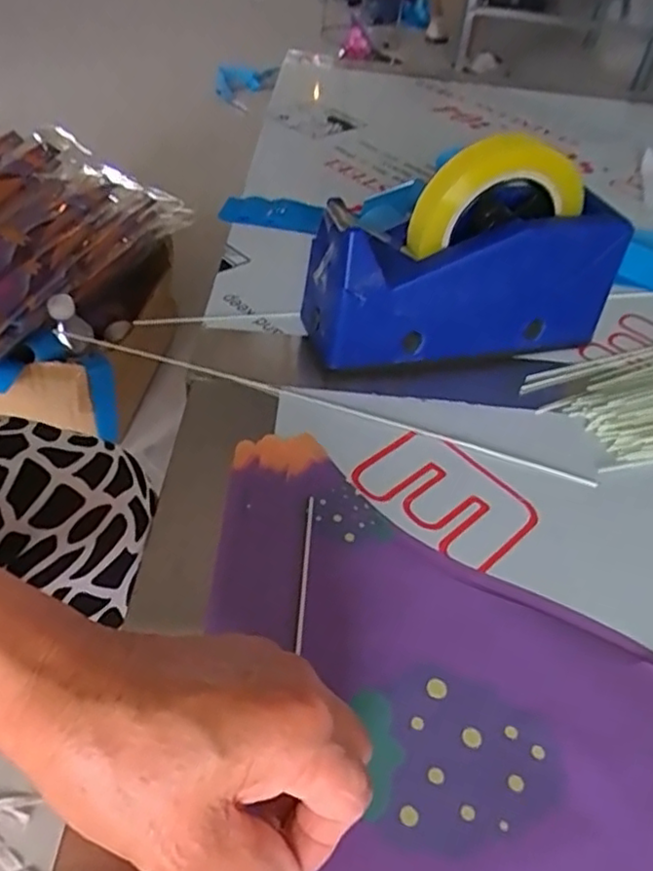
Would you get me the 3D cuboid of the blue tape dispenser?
[{"bbox_3d":[0.090,-0.117,0.435,0.196,0.133,0.063,-6,45,-14],"label":"blue tape dispenser"}]

